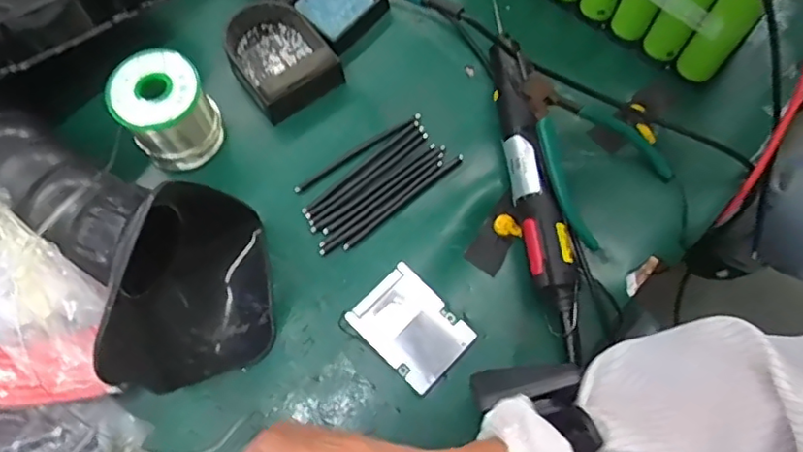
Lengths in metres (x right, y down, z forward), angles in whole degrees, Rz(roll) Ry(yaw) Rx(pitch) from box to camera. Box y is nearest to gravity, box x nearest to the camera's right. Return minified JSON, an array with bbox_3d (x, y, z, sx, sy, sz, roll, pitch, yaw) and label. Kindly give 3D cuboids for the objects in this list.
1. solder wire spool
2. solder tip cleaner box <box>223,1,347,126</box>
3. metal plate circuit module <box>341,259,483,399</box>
[{"bbox_3d":[-0.189,-0.091,0.490,0.072,0.083,0.064,-32,73,-13],"label":"solder wire spool"},{"bbox_3d":[-0.111,-0.153,0.527,0.080,0.033,0.111,-32,73,-13],"label":"solder tip cleaner box"},{"bbox_3d":[0.008,0.076,0.451,0.081,0.011,0.061,43,73,13],"label":"metal plate circuit module"}]

